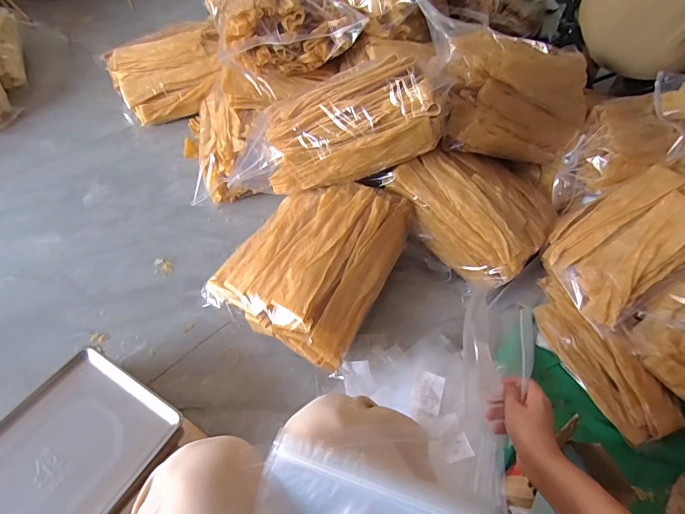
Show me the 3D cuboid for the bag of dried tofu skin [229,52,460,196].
[{"bbox_3d":[-0.019,-0.279,0.885,0.499,0.182,0.185,-17,51,16],"label":"bag of dried tofu skin"}]

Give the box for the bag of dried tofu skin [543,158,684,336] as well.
[{"bbox_3d":[0.674,-0.056,0.865,0.437,0.072,0.250,-35,62,8],"label":"bag of dried tofu skin"}]

